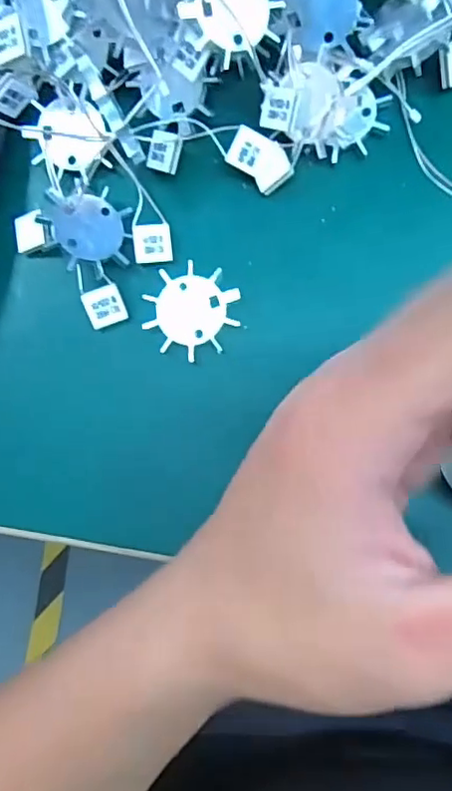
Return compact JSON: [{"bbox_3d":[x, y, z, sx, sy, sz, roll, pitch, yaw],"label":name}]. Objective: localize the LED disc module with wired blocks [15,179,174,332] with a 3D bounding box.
[{"bbox_3d":[-0.056,-0.066,0.248,0.059,0.018,0.048,44,90,7],"label":"LED disc module with wired blocks"}]

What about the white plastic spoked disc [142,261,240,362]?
[{"bbox_3d":[-0.014,-0.036,0.251,0.037,0.004,0.036,0,85,6],"label":"white plastic spoked disc"}]

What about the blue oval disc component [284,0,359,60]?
[{"bbox_3d":[0.037,-0.151,0.232,0.029,0.005,0.030,34,102,-14],"label":"blue oval disc component"}]

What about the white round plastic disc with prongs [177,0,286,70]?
[{"bbox_3d":[0.004,-0.145,0.225,0.035,0.004,0.037,-6,106,-20],"label":"white round plastic disc with prongs"}]

